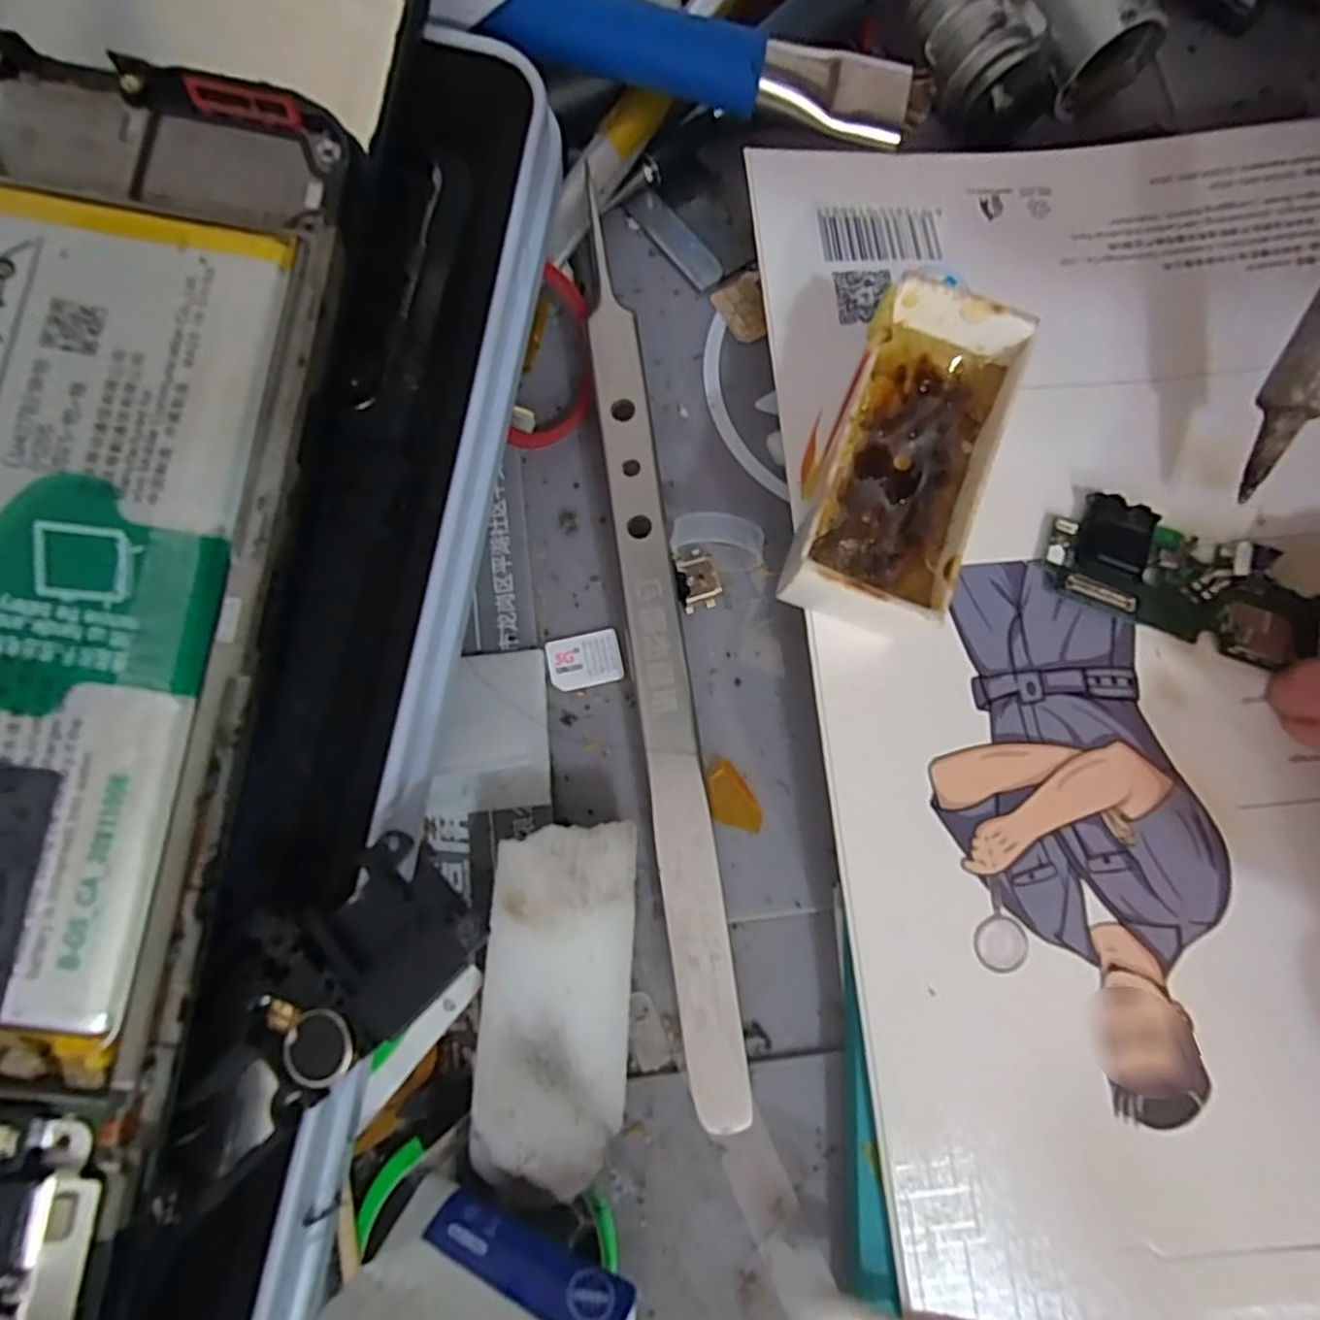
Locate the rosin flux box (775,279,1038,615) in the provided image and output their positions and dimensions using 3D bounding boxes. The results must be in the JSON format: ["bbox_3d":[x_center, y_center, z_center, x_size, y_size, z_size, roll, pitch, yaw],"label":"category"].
[{"bbox_3d":[0.035,-0.028,0.102,0.022,0.021,0.046,19,79,4],"label":"rosin flux box"}]

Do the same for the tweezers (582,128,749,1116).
[{"bbox_3d":[-0.001,-0.004,0.111,0.009,0.013,0.145,-8,78,-2],"label":"tweezers"}]

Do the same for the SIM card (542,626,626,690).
[{"bbox_3d":[-0.013,0.000,0.118,0.012,0.004,0.009,-13,80,-1],"label":"SIM card"}]

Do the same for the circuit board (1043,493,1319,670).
[{"bbox_3d":[0.083,-0.013,0.108,0.042,0.004,0.019,21,79,3],"label":"circuit board"}]

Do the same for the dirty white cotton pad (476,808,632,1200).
[{"bbox_3d":[-0.014,0.047,0.099,0.019,0.016,0.045,2,78,0],"label":"dirty white cotton pad"}]

